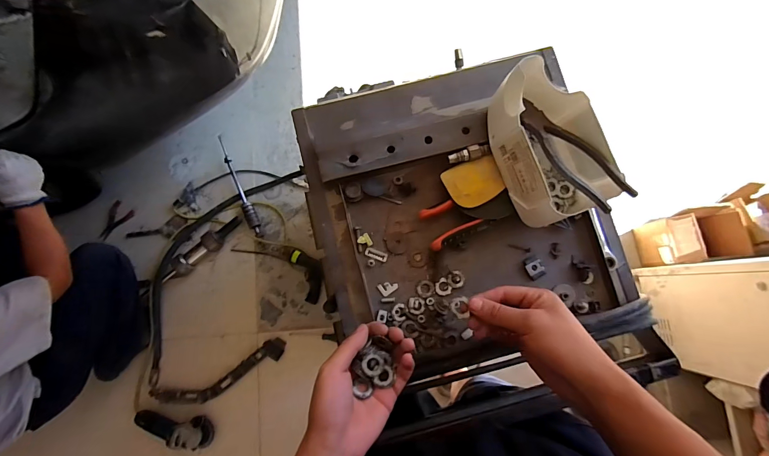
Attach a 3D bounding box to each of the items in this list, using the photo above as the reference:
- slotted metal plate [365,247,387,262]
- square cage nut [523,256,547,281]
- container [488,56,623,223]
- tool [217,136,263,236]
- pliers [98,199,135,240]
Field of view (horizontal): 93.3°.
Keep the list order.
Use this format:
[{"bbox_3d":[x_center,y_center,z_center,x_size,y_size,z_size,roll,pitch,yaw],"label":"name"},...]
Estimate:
[{"bbox_3d":[-0.011,0.035,0.475,0.030,0.005,0.012,20,82,3],"label":"slotted metal plate"},{"bbox_3d":[0.195,0.051,0.470,0.025,0.005,0.029,-24,82,-4],"label":"square cage nut"},{"bbox_3d":[0.187,-0.097,0.422,0.097,0.080,0.161,-21,82,-3],"label":"container"},{"bbox_3d":[-0.563,-0.163,1.411,0.044,0.037,0.438,-24,82,-4],"label":"tool"},{"bbox_3d":[-1.029,-0.022,1.380,0.079,0.027,0.147,35,83,5],"label":"pliers"}]

